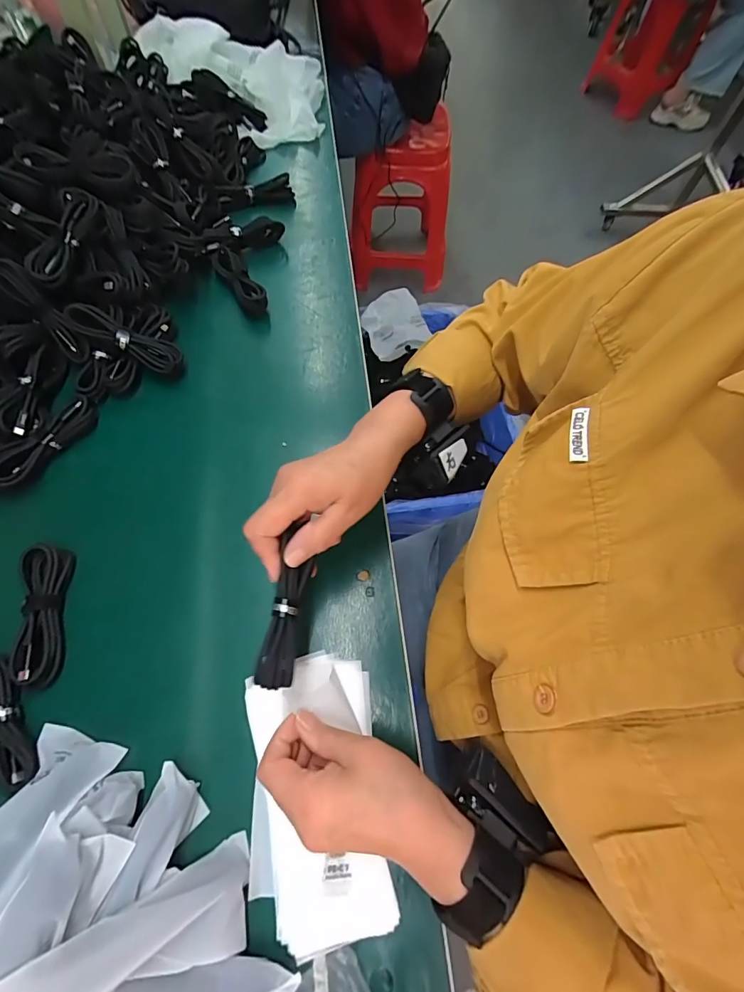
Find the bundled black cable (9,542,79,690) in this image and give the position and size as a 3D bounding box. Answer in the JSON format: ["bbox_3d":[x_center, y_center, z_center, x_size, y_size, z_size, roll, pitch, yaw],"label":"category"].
[{"bbox_3d":[-0.278,0.098,0.356,0.031,0.022,0.113,-6,67,-5],"label":"bundled black cable"}]

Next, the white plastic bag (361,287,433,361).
[{"bbox_3d":[0.066,-0.456,1.123,0.184,0.084,0.145,-31,71,-15],"label":"white plastic bag"}]

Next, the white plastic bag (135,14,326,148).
[{"bbox_3d":[-0.218,-0.611,0.618,0.285,0.081,0.135,18,67,6],"label":"white plastic bag"}]

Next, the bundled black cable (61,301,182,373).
[{"bbox_3d":[-0.255,-0.162,0.436,0.107,0.028,0.028,23,65,-20],"label":"bundled black cable"}]

